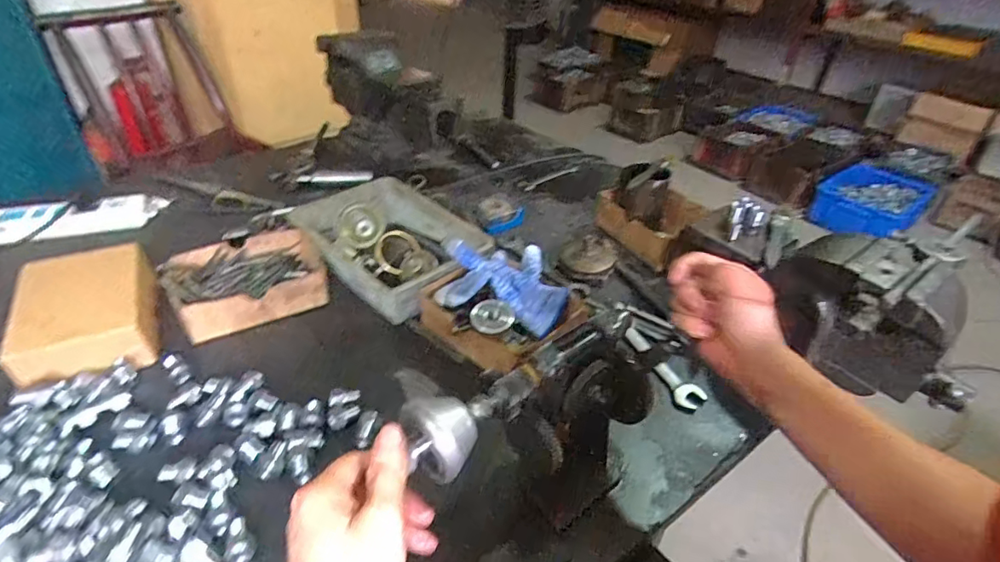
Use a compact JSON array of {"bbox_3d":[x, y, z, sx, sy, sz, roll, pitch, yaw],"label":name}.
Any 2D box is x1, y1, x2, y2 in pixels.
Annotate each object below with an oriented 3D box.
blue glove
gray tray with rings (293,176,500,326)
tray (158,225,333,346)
[{"bbox_3d":[0.003,-0.002,0.653,0.160,0.044,0.114,11,39,9],"label":"blue glove"},{"bbox_3d":[-0.144,-0.058,0.734,0.246,0.045,0.188,30,45,29],"label":"gray tray with rings"},{"bbox_3d":[-0.316,-0.004,0.676,0.175,0.043,0.142,-22,45,-29],"label":"tray"}]

